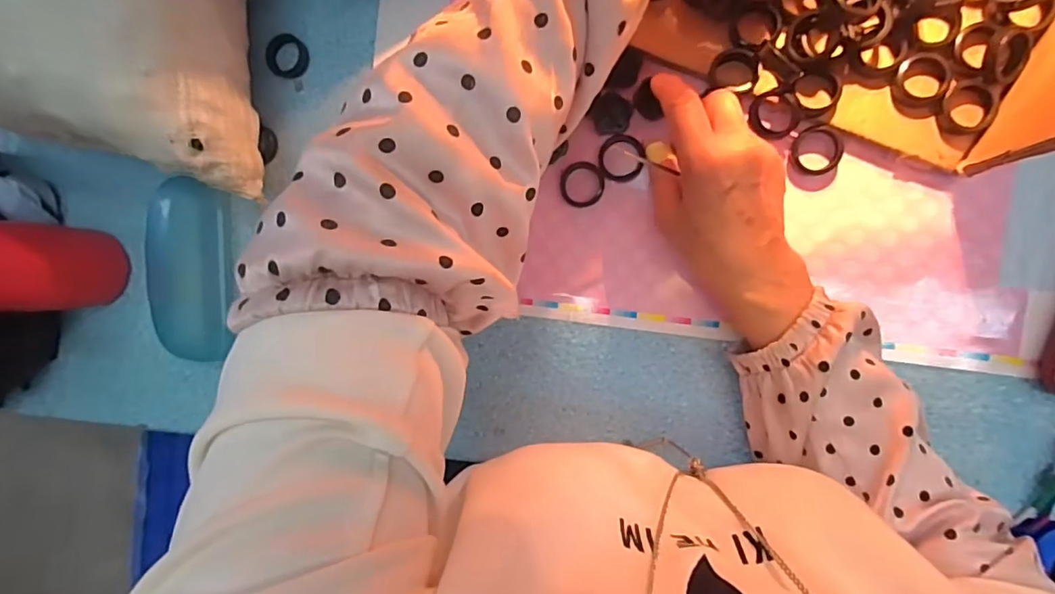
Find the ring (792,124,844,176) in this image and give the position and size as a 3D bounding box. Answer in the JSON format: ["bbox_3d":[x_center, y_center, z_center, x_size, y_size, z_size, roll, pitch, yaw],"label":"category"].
[{"bbox_3d":[0.200,-0.101,0.369,0.031,0.007,0.033,1,94,9],"label":"ring"}]

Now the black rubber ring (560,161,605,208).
[{"bbox_3d":[0.041,-0.084,0.401,0.033,0.004,0.033,1,94,9],"label":"black rubber ring"}]

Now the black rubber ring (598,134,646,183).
[{"bbox_3d":[0.069,-0.103,0.397,0.032,0.005,0.034,1,94,9],"label":"black rubber ring"}]

